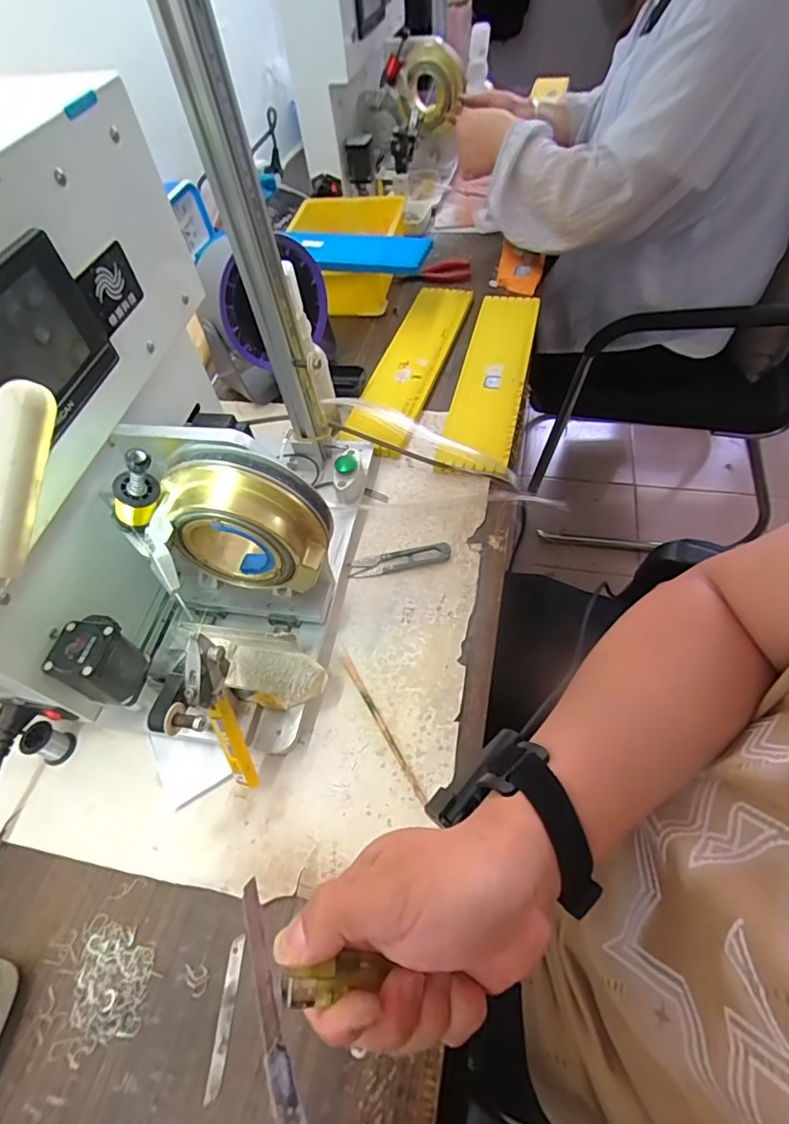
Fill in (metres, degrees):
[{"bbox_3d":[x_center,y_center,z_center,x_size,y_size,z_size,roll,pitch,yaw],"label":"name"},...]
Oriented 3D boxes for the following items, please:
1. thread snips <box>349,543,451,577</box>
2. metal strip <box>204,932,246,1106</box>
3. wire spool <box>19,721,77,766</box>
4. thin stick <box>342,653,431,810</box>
[{"bbox_3d":[0.005,-0.002,0.513,0.102,0.011,0.021,-10,55,-1],"label":"thread snips"},{"bbox_3d":[-0.109,0.292,0.331,0.010,0.008,0.079,-1,56,6],"label":"metal strip"},{"bbox_3d":[-0.287,0.151,0.424,0.025,0.030,0.026,-3,56,4],"label":"wire spool"},{"bbox_3d":[-0.011,0.134,0.423,0.008,0.006,0.138,-27,60,-13],"label":"thin stick"}]

